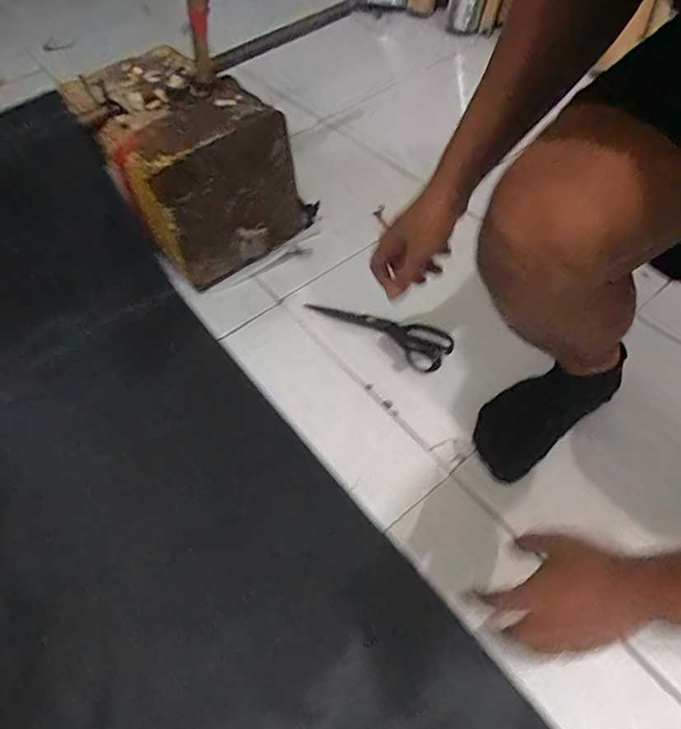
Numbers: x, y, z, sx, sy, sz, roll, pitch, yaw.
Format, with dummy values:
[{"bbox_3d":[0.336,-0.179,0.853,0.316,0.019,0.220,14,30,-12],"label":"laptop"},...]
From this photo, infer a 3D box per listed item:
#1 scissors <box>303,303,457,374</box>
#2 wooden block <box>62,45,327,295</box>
[{"bbox_3d":[0.058,-0.063,0.783,0.240,0.011,0.075,26,61,21],"label":"scissors"},{"bbox_3d":[-0.248,-0.341,0.853,0.278,0.252,0.296,-35,59,-18],"label":"wooden block"}]

